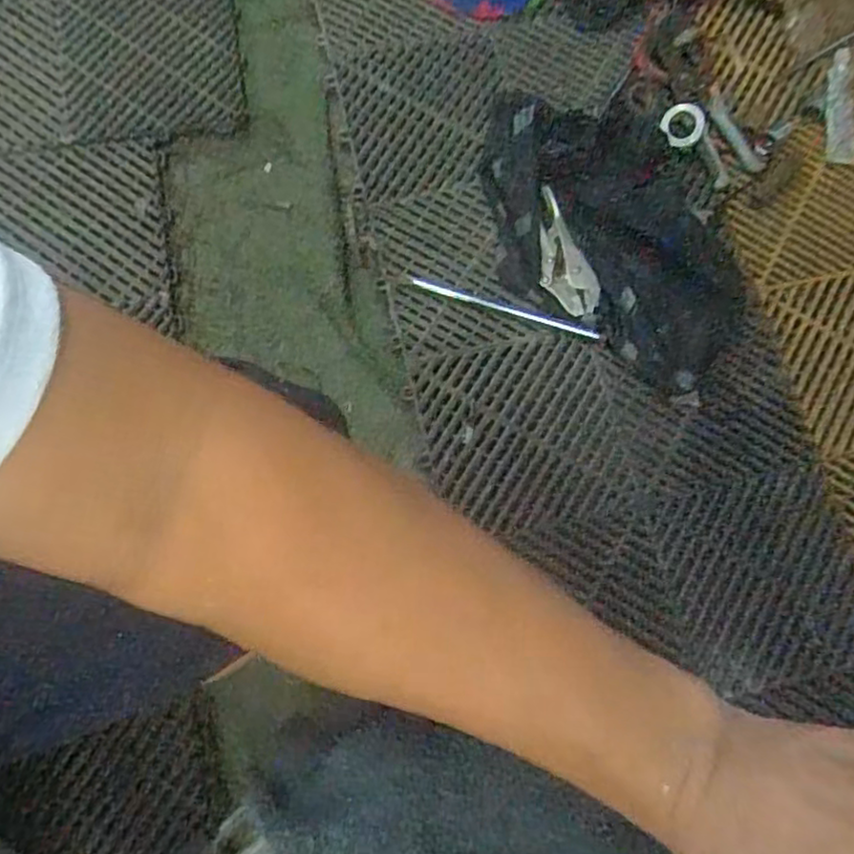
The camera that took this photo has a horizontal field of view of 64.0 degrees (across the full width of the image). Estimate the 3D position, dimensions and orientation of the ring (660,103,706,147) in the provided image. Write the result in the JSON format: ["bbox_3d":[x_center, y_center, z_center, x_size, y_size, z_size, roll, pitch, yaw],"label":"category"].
[{"bbox_3d":[0.293,-0.346,0.779,0.059,0.004,0.046,-44,105,-11],"label":"ring"}]

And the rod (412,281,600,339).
[{"bbox_3d":[0.084,-0.128,0.737,0.205,0.008,0.009,18,76,3],"label":"rod"}]

